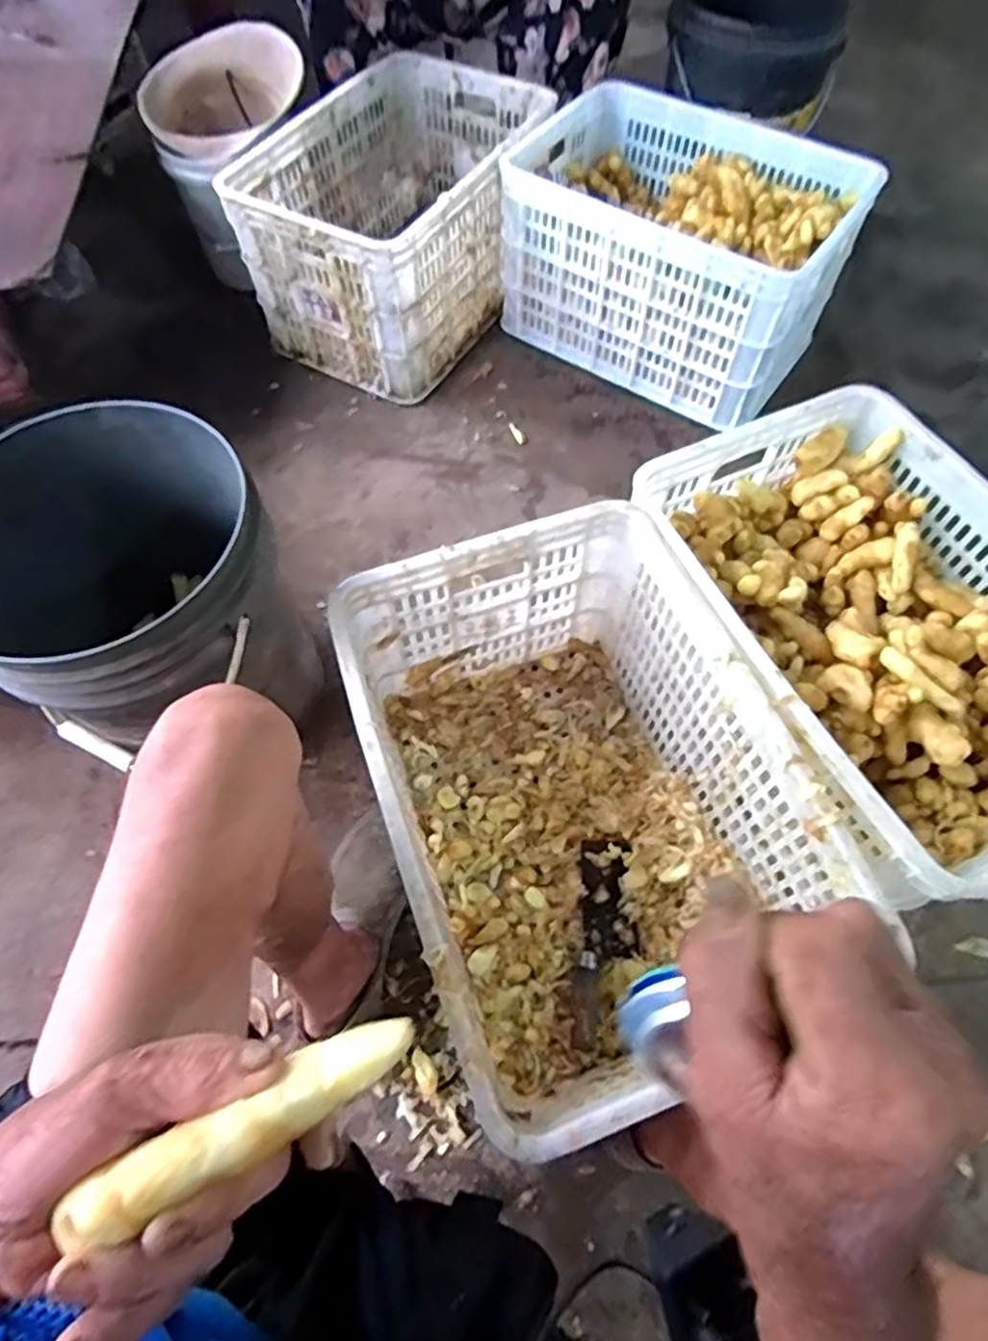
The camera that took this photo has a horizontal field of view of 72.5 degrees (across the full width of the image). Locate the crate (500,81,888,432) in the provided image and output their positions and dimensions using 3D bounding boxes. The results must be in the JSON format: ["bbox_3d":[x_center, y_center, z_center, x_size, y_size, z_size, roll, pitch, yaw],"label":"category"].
[{"bbox_3d":[0.322,-0.746,1.204,0.538,0.273,0.394,32,67,17],"label":"crate"}]

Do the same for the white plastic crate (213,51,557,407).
[{"bbox_3d":[-0.167,-0.821,1.238,0.369,0.277,0.550,26,65,14],"label":"white plastic crate"}]

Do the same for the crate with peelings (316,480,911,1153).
[{"bbox_3d":[0.084,0.141,0.726,0.364,0.309,0.509,-16,63,-8],"label":"crate with peelings"}]

